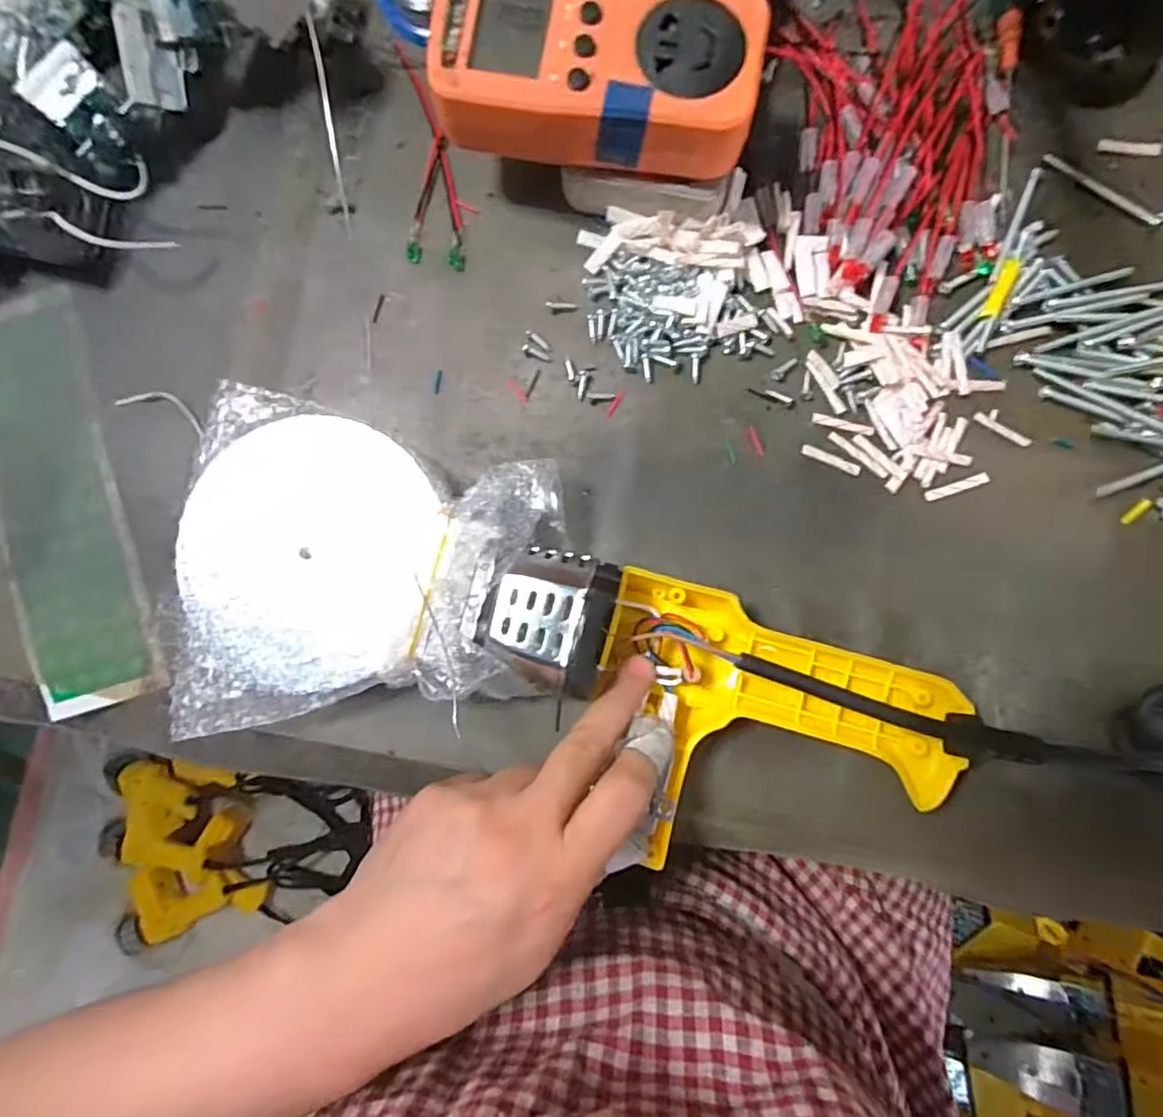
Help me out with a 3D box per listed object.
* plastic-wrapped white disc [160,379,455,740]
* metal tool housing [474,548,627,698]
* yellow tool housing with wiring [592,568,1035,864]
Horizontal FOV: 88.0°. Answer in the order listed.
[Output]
[{"bbox_3d":[-0.119,0.003,0.269,0.115,0.031,0.144,8,87,1],"label":"plastic-wrapped white disc"},{"bbox_3d":[-0.013,0.024,0.255,0.051,0.042,0.054,15,87,2],"label":"metal tool housing"},{"bbox_3d":[0.086,0.080,0.255,0.167,0.025,0.111,16,87,7],"label":"yellow tool housing with wiring"}]

